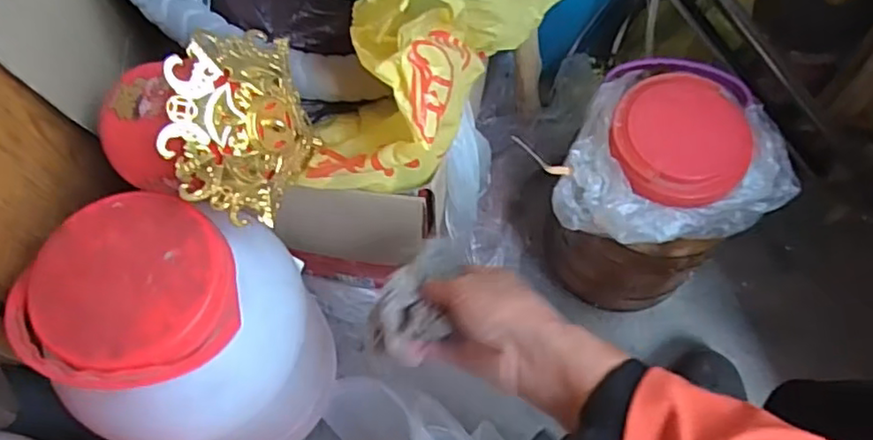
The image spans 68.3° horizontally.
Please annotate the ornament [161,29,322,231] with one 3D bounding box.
[{"bbox_3d":[-0.124,-0.068,0.446,0.039,0.126,0.129,3,69,33],"label":"ornament"}]

